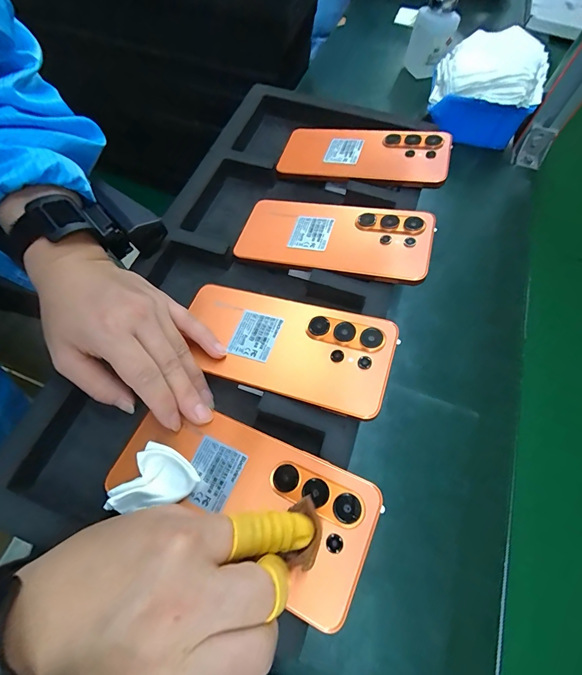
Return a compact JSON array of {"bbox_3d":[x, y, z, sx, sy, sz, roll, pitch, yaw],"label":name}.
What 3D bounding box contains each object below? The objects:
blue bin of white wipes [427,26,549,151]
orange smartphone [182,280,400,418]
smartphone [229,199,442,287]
[{"bbox_3d":[0.270,-0.354,0.491,0.135,0.088,0.134,16,65,5],"label":"blue bin of white wipes"},{"bbox_3d":[-0.009,0.004,0.266,0.165,0.006,0.076,15,63,18],"label":"orange smartphone"},{"bbox_3d":[0.036,-0.090,0.313,0.168,0.008,0.075,12,67,18],"label":"smartphone"}]

